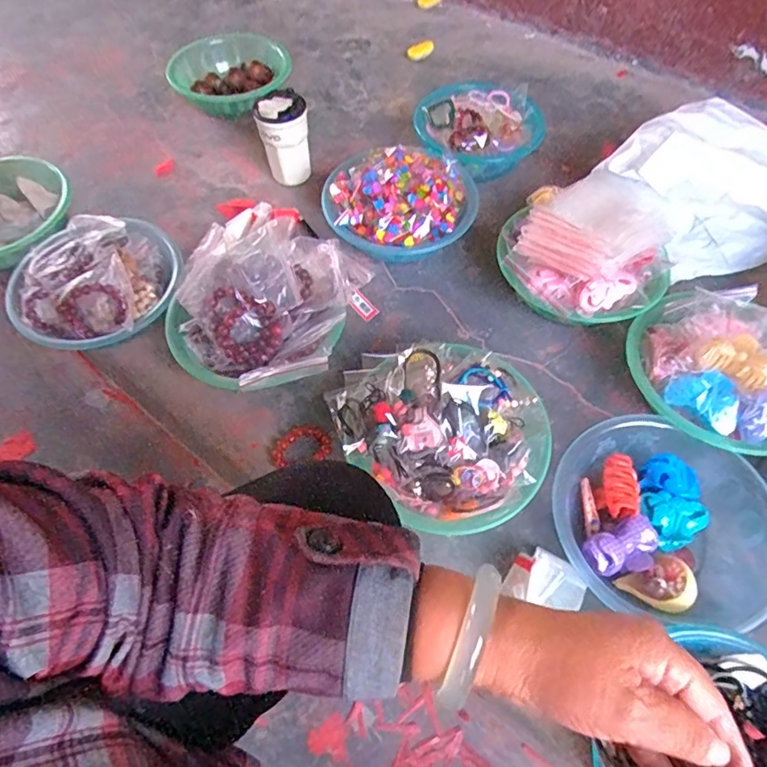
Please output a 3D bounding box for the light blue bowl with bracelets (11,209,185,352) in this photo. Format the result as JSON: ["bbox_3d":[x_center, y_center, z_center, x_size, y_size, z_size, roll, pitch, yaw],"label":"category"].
[{"bbox_3d":[-0.425,-0.155,0.769,0.235,0.075,0.245,-30,63,-17],"label":"light blue bowl with bracelets"}]

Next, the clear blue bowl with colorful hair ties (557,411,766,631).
[{"bbox_3d":[0.318,0.154,0.600,0.229,0.075,0.219,0,58,0],"label":"clear blue bowl with colorful hair ties"}]

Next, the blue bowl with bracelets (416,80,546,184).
[{"bbox_3d":[0.169,-0.448,0.932,0.209,0.085,0.192,0,58,0],"label":"blue bowl with bracelets"}]

